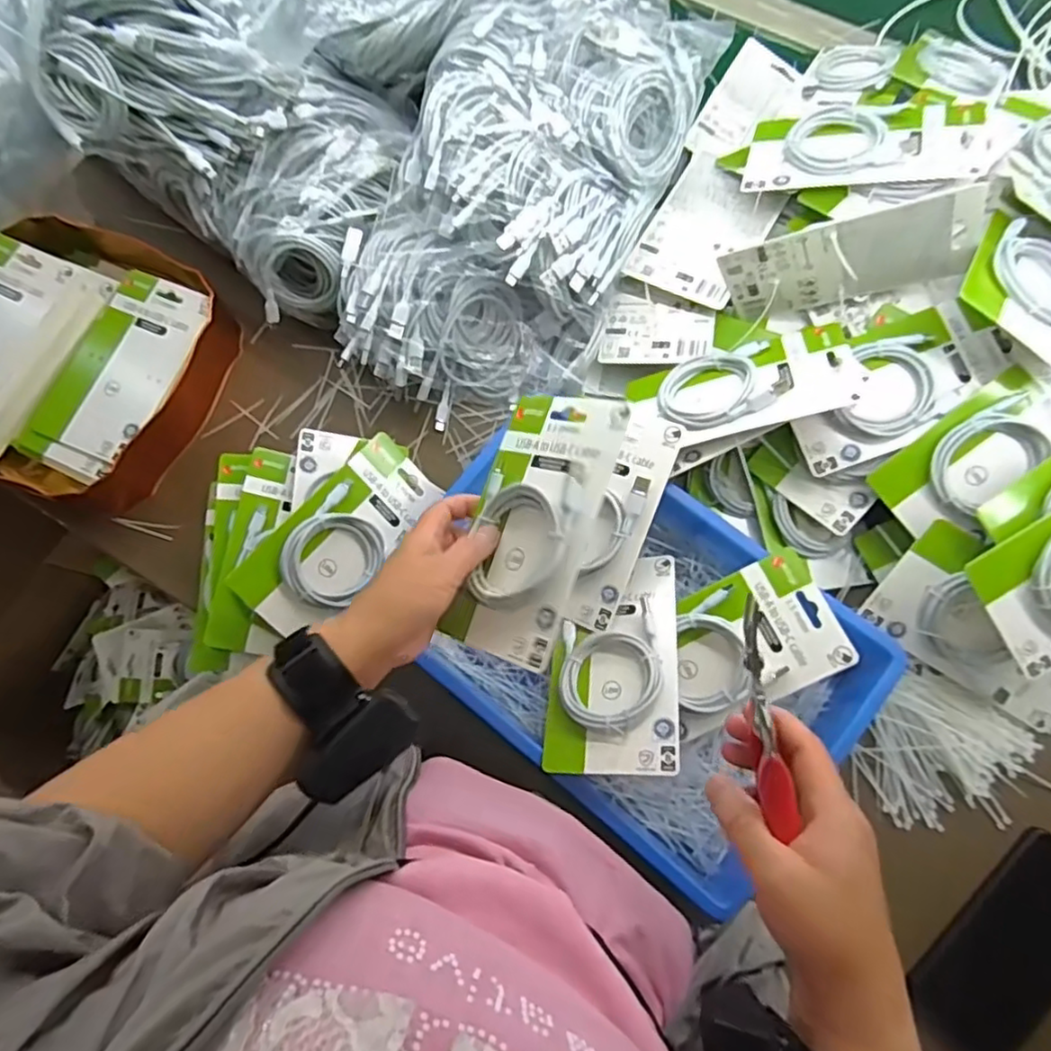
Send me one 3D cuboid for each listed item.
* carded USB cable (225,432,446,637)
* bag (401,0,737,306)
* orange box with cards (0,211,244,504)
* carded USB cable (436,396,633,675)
[{"bbox_3d":[-0.150,0.006,0.538,0.080,0.021,0.180,49,63,-21],"label":"carded USB cable"},{"bbox_3d":[0.021,-0.349,0.547,0.224,0.073,0.277,22,78,8],"label":"bag"},{"bbox_3d":[-0.441,-0.165,0.628,0.269,0.077,0.269,28,79,9],"label":"orange box with cards"},{"bbox_3d":[0.003,-0.004,0.422,0.091,0.018,0.178,9,77,38],"label":"carded USB cable"}]

